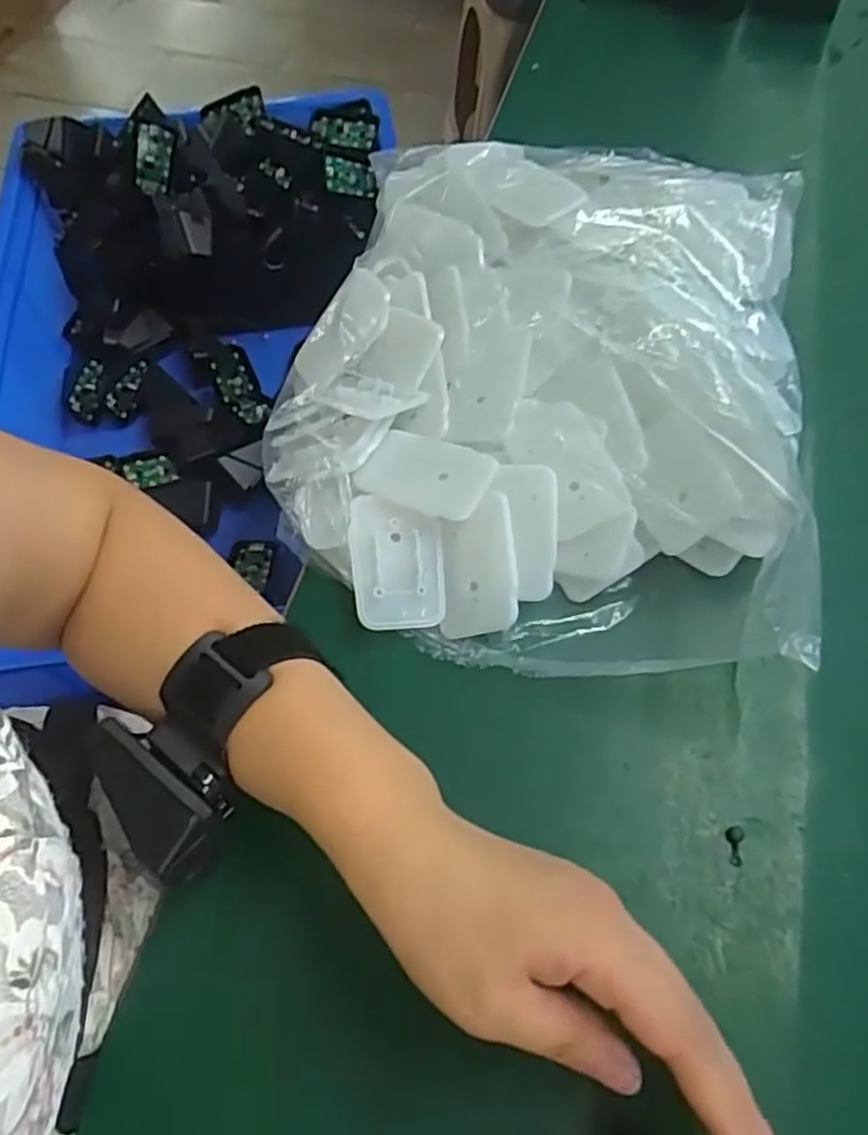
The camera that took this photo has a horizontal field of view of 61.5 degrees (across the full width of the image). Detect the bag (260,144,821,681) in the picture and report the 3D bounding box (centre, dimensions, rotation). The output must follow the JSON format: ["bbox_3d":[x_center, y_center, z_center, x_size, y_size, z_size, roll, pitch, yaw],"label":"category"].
[{"bbox_3d":[0.063,-0.112,0.398,0.278,0.064,0.330,16,62,10],"label":"bag"}]

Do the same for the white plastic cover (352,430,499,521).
[{"bbox_3d":[-0.003,-0.048,0.366,0.064,0.006,0.042,19,66,21],"label":"white plastic cover"}]

